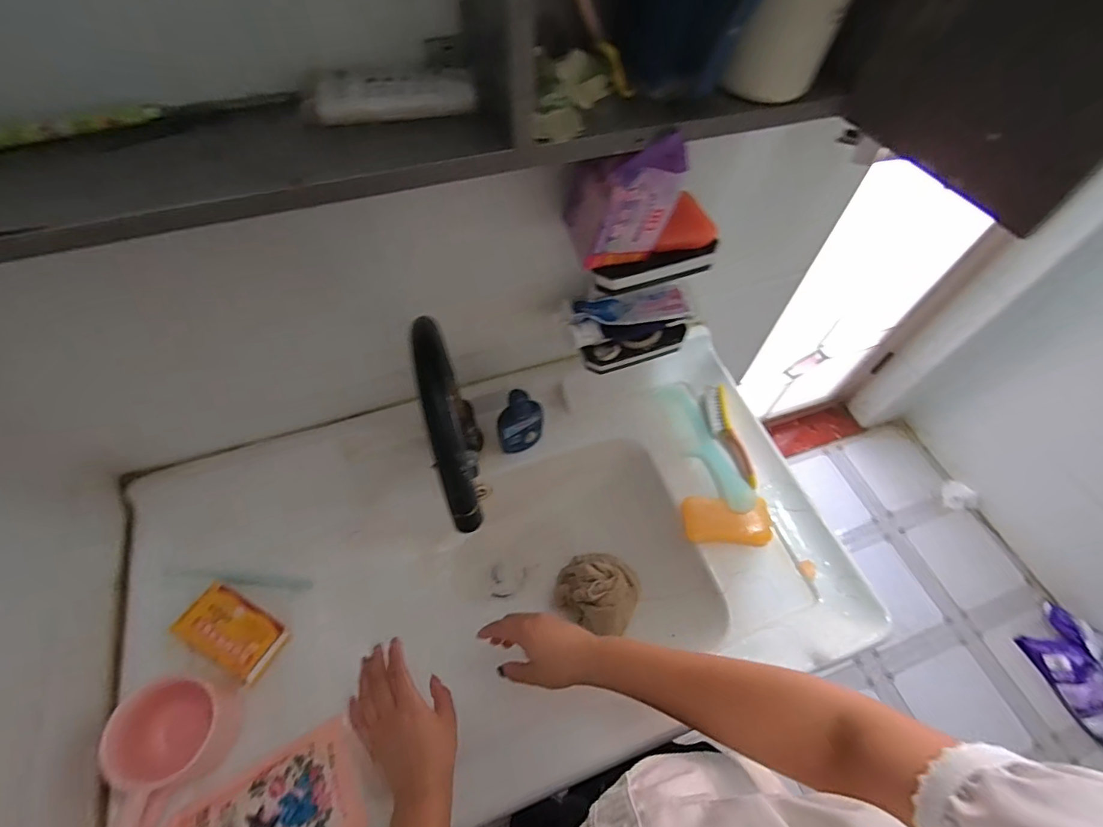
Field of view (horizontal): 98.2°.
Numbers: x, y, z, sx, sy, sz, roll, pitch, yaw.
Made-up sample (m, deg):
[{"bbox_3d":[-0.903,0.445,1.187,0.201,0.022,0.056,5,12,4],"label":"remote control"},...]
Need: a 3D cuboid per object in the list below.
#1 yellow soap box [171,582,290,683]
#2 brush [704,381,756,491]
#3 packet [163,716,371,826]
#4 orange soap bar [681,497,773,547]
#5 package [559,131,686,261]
[{"bbox_3d":[-0.347,0.236,0.521,0.107,0.024,0.060,25,61,13],"label":"yellow soap box"},{"bbox_3d":[0.242,0.030,0.655,0.032,0.021,0.147,-9,62,-3],"label":"brush"},{"bbox_3d":[-0.265,0.383,0.441,0.169,0.027,0.106,-27,58,-18],"label":"packet"},{"bbox_3d":[0.227,0.136,0.606,0.109,0.028,0.056,1,62,3],"label":"orange soap bar"},{"bbox_3d":[0.060,-0.188,0.405,0.081,0.105,0.068,-12,59,-9],"label":"package"}]

